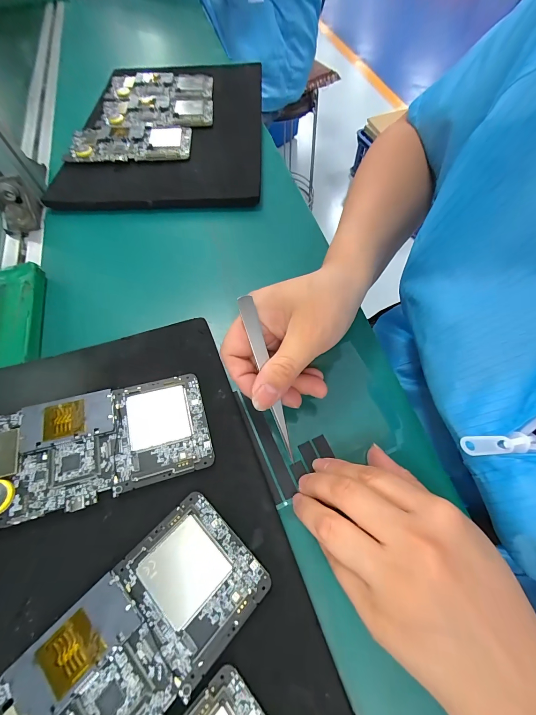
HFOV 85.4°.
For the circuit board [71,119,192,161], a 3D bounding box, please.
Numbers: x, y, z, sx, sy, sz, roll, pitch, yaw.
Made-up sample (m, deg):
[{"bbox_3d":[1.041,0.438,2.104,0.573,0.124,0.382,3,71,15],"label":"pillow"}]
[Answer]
[{"bbox_3d":[-0.174,-0.278,0.375,0.143,0.015,0.078,-4,63,0],"label":"circuit board"}]

